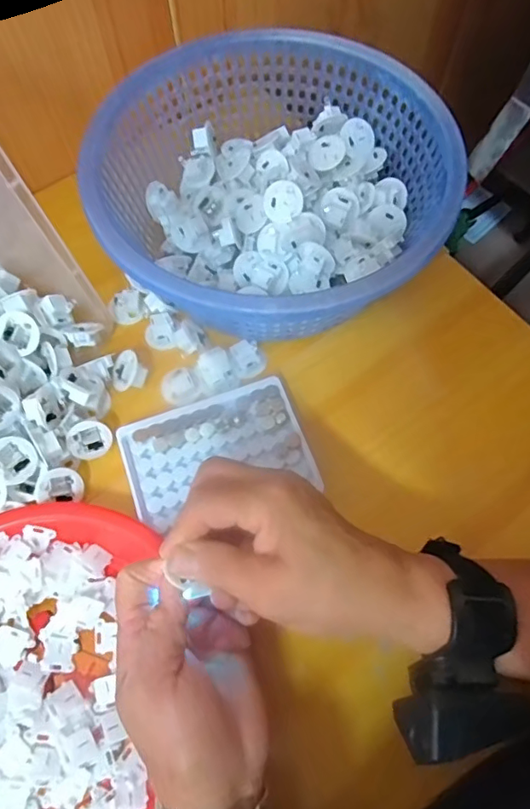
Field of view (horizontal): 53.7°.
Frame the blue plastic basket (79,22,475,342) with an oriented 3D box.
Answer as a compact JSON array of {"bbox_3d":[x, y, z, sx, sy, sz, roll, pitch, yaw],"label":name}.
[{"bbox_3d":[0.001,-0.168,0.427,0.265,0.098,0.256,0,67,0],"label":"blue plastic basket"}]

